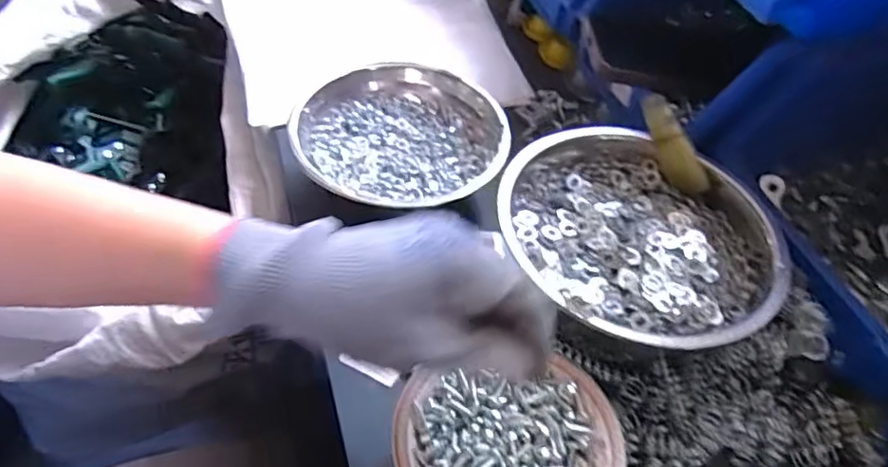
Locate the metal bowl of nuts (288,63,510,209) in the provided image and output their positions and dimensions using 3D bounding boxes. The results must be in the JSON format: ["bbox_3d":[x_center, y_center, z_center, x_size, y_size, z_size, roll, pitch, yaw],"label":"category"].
[{"bbox_3d":[-0.034,-0.085,0.495,0.166,0.041,0.146,10,49,3],"label":"metal bowl of nuts"}]

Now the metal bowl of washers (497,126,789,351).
[{"bbox_3d":[0.126,0.008,0.410,0.179,0.059,0.172,3,49,-3],"label":"metal bowl of washers"}]

